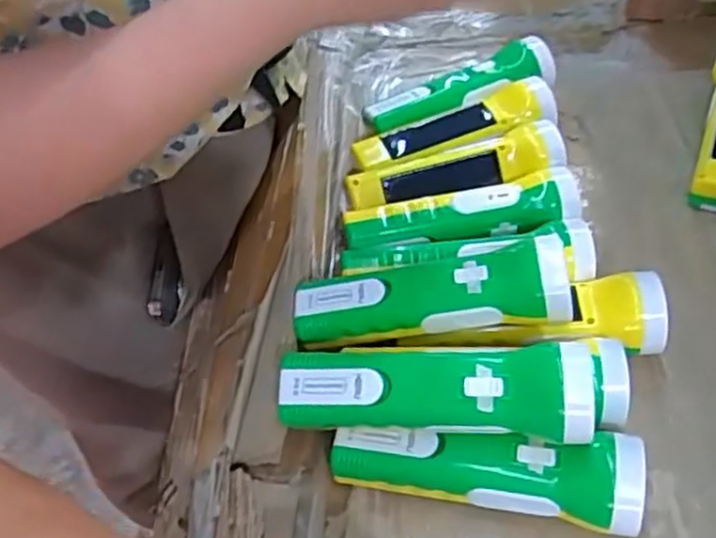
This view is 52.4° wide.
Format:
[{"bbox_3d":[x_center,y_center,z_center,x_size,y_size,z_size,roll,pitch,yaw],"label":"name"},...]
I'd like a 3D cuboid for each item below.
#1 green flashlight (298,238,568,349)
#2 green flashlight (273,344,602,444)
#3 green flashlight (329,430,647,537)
[{"bbox_3d":[0.043,0.021,0.443,0.166,0.044,0.047,-9,49,11],"label":"green flashlight"},{"bbox_3d":[0.039,0.069,0.396,0.166,0.054,0.044,3,50,5],"label":"green flashlight"},{"bbox_3d":[0.068,0.113,0.402,0.164,0.045,0.043,5,50,7],"label":"green flashlight"}]

